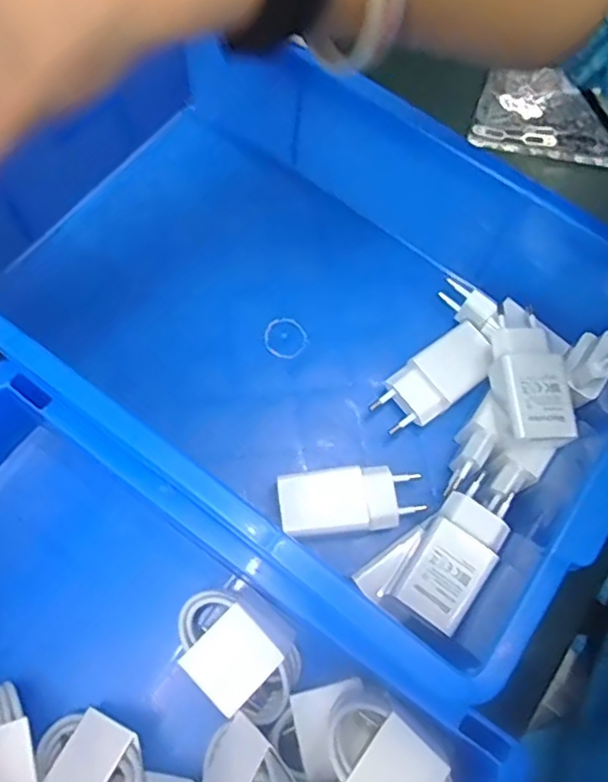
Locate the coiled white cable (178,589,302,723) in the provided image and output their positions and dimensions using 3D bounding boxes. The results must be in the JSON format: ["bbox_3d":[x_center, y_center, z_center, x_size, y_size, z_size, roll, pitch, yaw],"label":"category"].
[{"bbox_3d":[-0.031,0.128,0.317,0.064,0.026,0.047,41,74,13],"label":"coiled white cable"}]

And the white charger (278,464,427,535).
[{"bbox_3d":[0.026,0.059,0.348,0.077,0.019,0.035,-4,70,-3],"label":"white charger"}]

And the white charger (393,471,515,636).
[{"bbox_3d":[0.078,0.082,0.326,0.035,0.025,0.076,31,72,10],"label":"white charger"}]

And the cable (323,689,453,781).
[{"bbox_3d":[0.039,0.165,0.282,0.064,0.024,0.041,43,75,13],"label":"cable"}]

